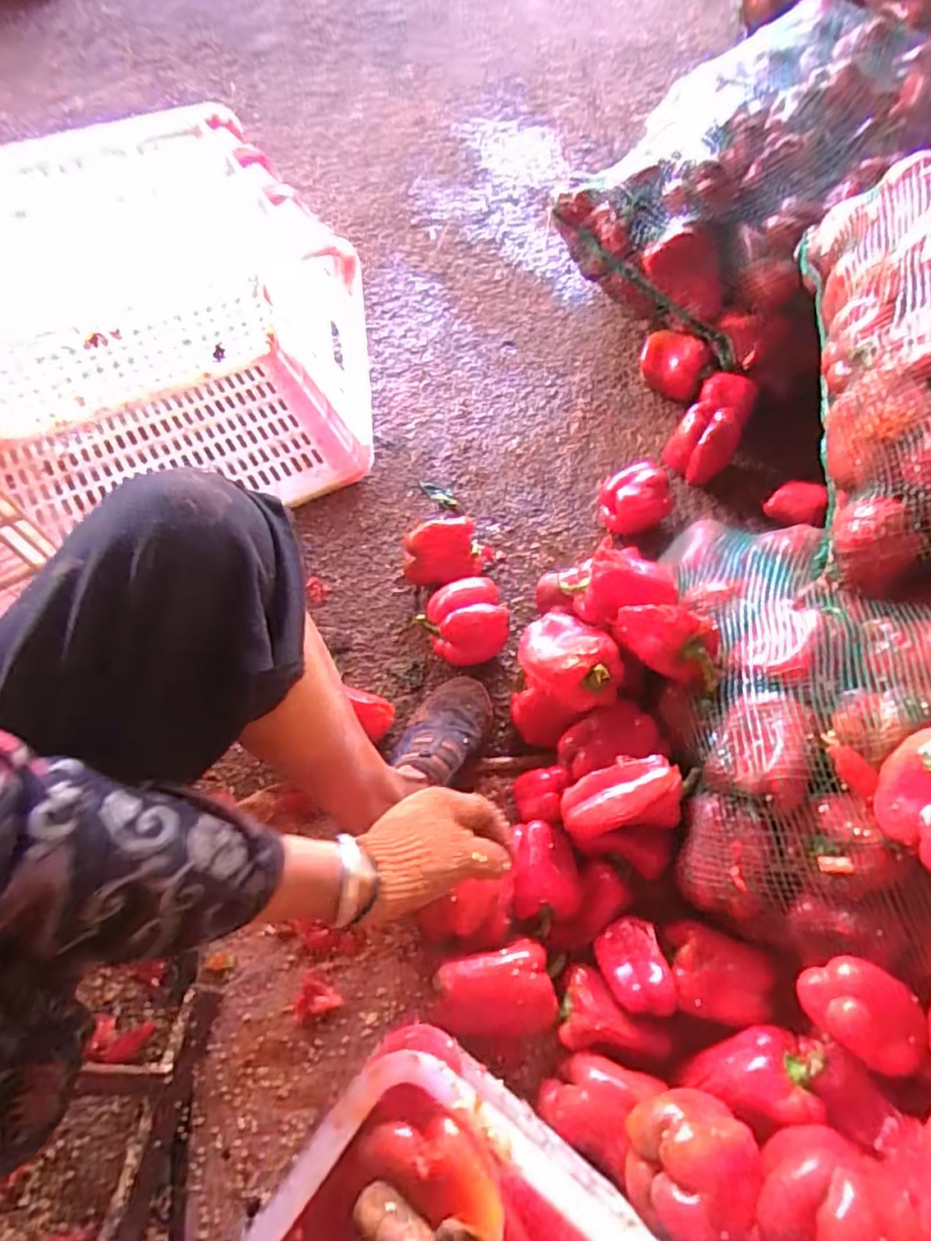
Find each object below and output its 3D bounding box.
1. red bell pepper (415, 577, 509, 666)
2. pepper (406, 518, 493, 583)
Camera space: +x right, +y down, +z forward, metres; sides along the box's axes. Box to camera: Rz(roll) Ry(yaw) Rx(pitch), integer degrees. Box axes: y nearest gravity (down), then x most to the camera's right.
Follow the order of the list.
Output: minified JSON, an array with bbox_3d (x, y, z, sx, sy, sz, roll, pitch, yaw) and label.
[{"bbox_3d":[0.003,0.011,0.785,0.094,0.091,0.092,-23,68,-12],"label":"red bell pepper"},{"bbox_3d":[-0.021,-0.085,0.835,0.113,0.075,0.082,3,65,0],"label":"pepper"}]

